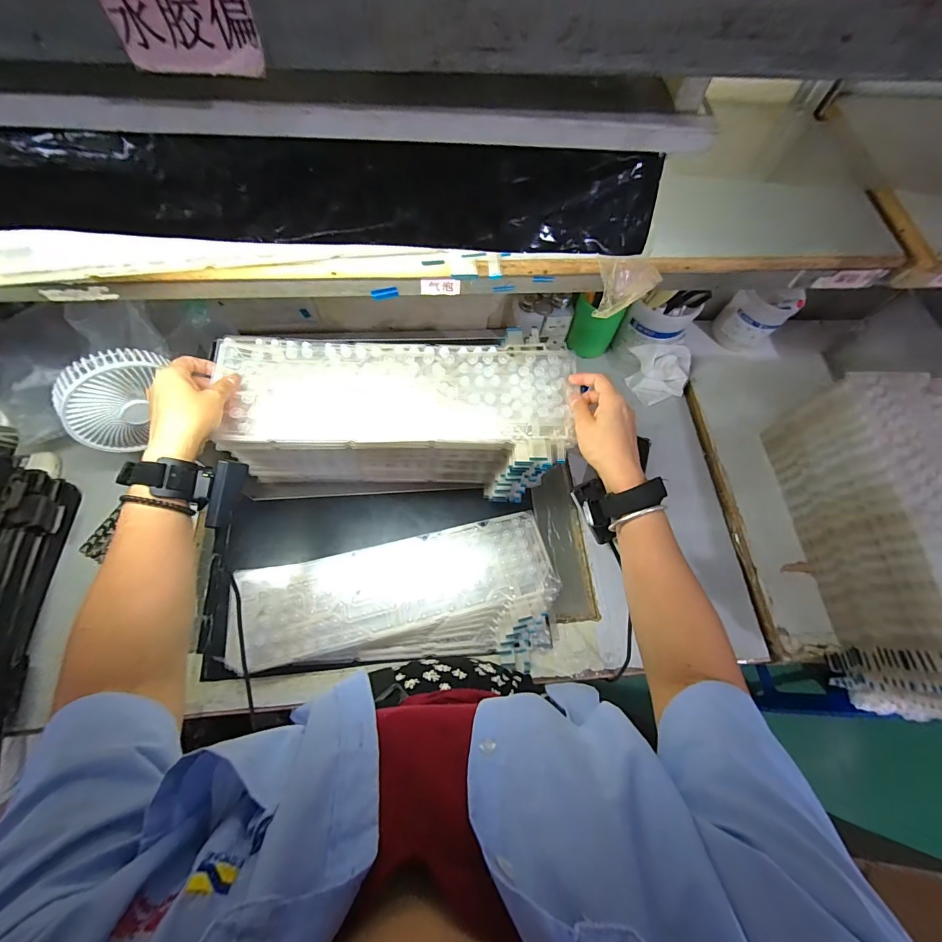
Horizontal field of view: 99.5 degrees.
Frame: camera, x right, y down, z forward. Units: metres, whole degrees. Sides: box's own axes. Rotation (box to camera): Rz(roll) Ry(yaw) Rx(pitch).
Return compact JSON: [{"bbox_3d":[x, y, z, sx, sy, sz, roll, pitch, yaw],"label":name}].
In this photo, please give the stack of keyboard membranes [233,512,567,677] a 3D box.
[{"bbox_3d":[-0.091,0.195,0.561,0.426,0.054,0.190,-11,69,-7],"label":"stack of keyboard membranes"}]

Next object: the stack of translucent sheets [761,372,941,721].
[{"bbox_3d":[0.596,0.096,0.567,0.163,0.178,0.439,4,68,-1],"label":"stack of translucent sheets"}]

